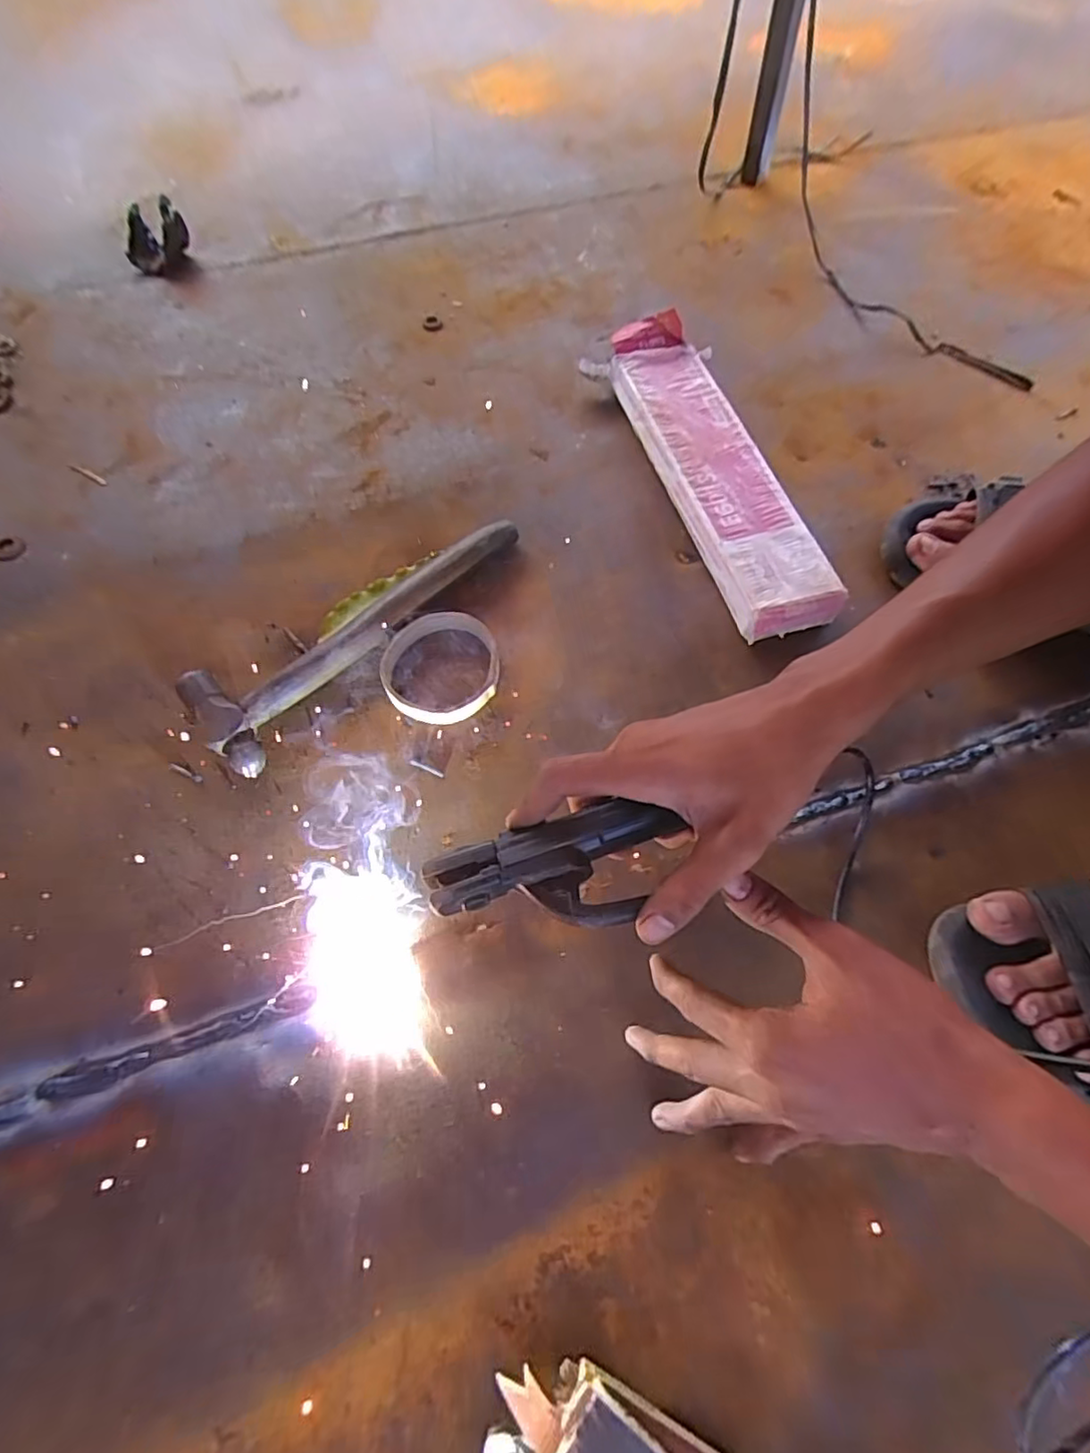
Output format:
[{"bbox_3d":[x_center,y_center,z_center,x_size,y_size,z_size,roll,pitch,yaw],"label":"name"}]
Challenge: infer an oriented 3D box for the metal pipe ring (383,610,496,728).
[{"bbox_3d":[-0.079,-0.046,0.461,0.088,0.018,0.085,1,64,-2],"label":"metal pipe ring"}]

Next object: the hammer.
[{"bbox_3d":[-0.146,-0.086,0.477,0.079,0.025,0.278,38,69,15],"label":"hammer"}]

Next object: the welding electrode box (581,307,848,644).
[{"bbox_3d":[0.142,-0.225,0.531,0.092,0.044,0.330,-17,66,-10],"label":"welding electrode box"}]

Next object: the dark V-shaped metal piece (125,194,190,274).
[{"bbox_3d":[-0.420,-0.527,0.653,0.067,0.052,0.033,-24,68,-13],"label":"dark V-shaped metal piece"}]

